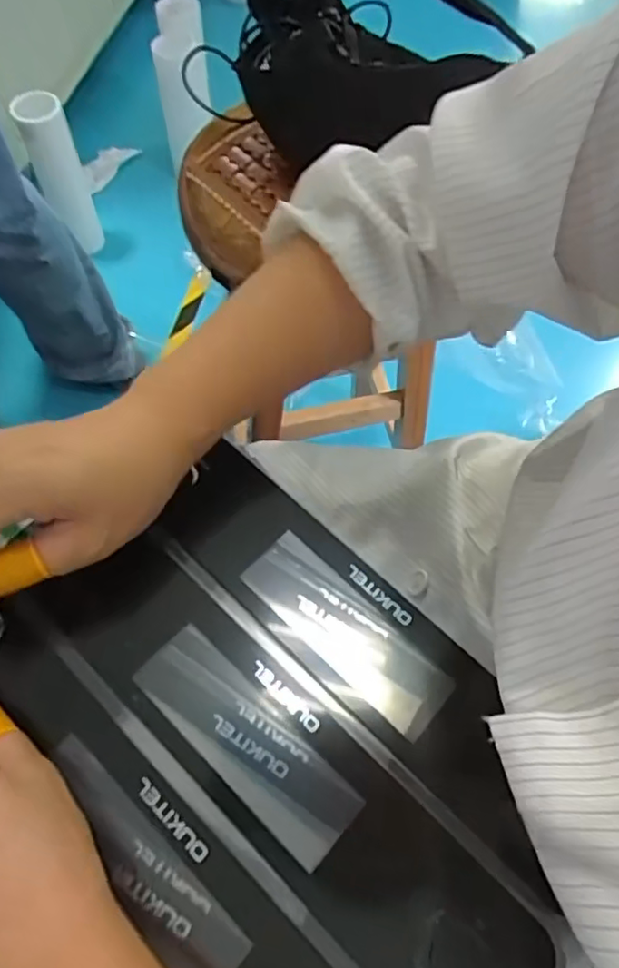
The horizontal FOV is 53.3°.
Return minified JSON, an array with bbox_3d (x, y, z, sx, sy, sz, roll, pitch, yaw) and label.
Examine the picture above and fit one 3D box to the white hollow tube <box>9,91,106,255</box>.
[{"bbox_3d":[-0.540,-0.675,1.335,0.093,0.337,0.086,-16,64,-9],"label":"white hollow tube"}]

